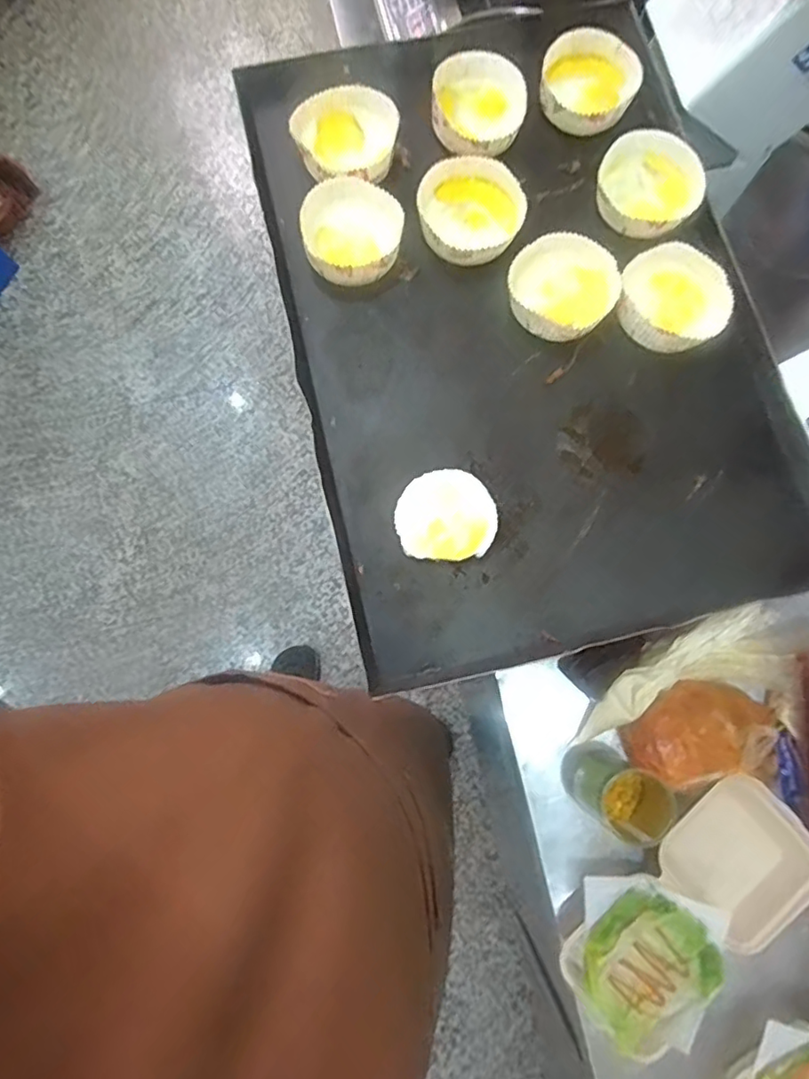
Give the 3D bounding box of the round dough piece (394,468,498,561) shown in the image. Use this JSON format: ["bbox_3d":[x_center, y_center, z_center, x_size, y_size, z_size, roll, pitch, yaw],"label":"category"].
[{"bbox_3d":[0.035,-0.021,0.464,0.080,0.008,0.074,0,78,-2],"label":"round dough piece"}]

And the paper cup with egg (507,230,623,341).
[{"bbox_3d":[0.139,-0.222,0.497,0.088,0.027,0.086,0,78,-2],"label":"paper cup with egg"}]

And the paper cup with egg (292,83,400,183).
[{"bbox_3d":[-0.053,-0.370,0.521,0.092,0.032,0.092,0,78,-2],"label":"paper cup with egg"}]

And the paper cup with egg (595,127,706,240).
[{"bbox_3d":[0.223,-0.324,0.521,0.092,0.034,0.089,0,78,-2],"label":"paper cup with egg"}]

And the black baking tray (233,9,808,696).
[{"bbox_3d":[0.094,-0.217,0.507,0.406,0.040,0.621,-13,76,-4],"label":"black baking tray"}]

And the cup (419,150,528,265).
[{"bbox_3d":[0.058,-0.298,0.511,0.094,0.026,0.094,0,78,-2],"label":"cup"}]

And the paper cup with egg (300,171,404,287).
[{"bbox_3d":[-0.046,-0.275,0.502,0.087,0.030,0.091,0,78,-2],"label":"paper cup with egg"}]

